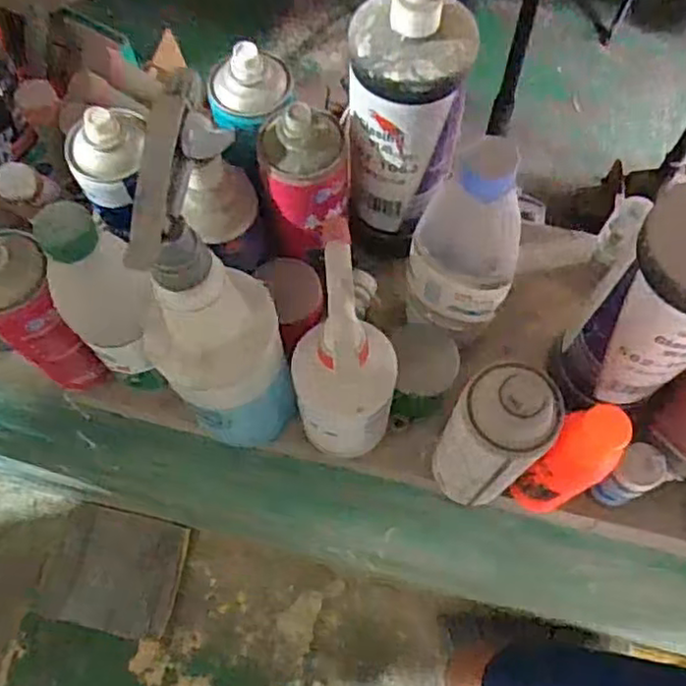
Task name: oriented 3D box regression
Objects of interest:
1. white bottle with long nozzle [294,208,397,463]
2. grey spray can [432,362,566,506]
[{"bbox_3d":[0.004,0.019,0.446,0.056,0.216,0.072,32,70,14],"label":"white bottle with long nozzle"},{"bbox_3d":[0.100,0.065,0.450,0.058,0.170,0.055,0,66,1],"label":"grey spray can"}]

